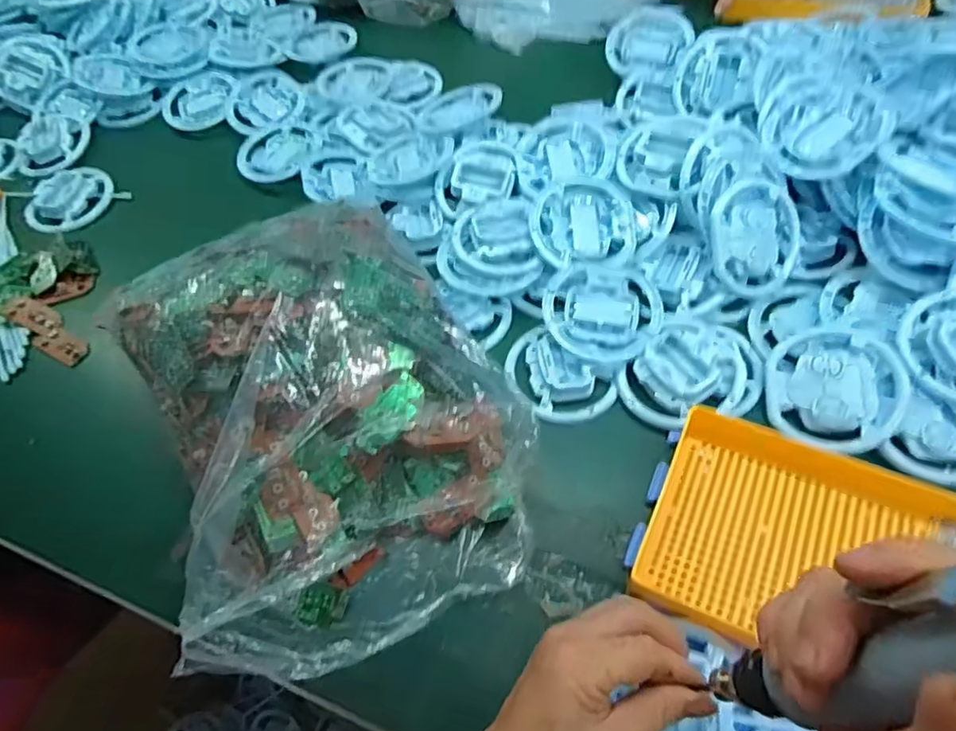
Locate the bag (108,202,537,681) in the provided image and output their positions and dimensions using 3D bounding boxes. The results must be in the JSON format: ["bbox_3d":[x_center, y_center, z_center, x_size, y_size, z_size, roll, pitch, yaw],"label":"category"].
[{"bbox_3d":[-0.121,0.025,0.476,0.257,0.112,0.361,-24,58,-12],"label":"bag"}]

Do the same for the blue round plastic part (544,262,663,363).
[{"bbox_3d":[0.112,-0.052,0.540,0.101,0.023,0.097,-2,56,3],"label":"blue round plastic part"}]

